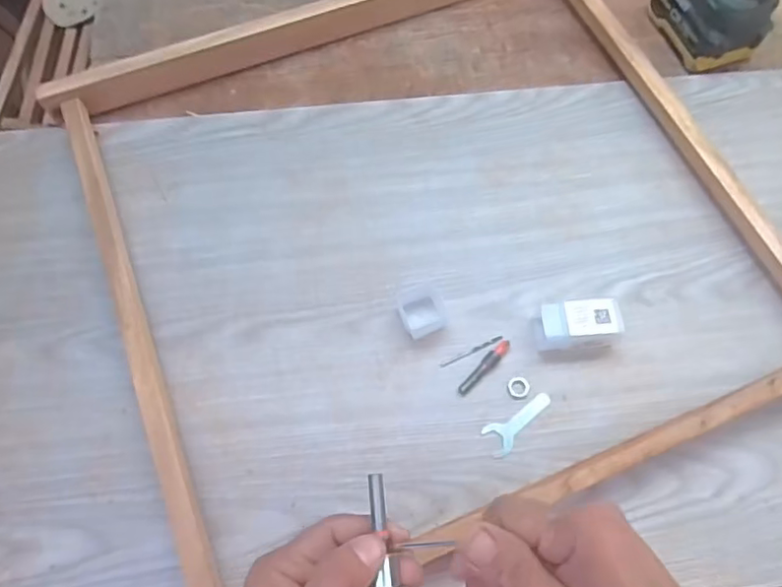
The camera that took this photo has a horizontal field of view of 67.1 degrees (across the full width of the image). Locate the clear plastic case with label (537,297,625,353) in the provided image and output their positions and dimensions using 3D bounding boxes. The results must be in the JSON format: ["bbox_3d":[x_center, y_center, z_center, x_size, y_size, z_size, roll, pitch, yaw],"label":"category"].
[{"bbox_3d":[0.158,0.027,0.502,0.064,0.037,0.035,-3,68,-1],"label":"clear plastic case with label"}]

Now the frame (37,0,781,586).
[{"bbox_3d":[0.033,-0.089,0.539,0.582,0.048,0.557,-21,69,-8],"label":"frame"}]

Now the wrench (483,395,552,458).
[{"bbox_3d":[0.107,0.106,0.485,0.066,0.004,0.026,-32,71,-12],"label":"wrench"}]

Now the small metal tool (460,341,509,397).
[{"bbox_3d":[0.080,0.063,0.505,0.012,0.010,0.061,41,73,15],"label":"small metal tool"}]

